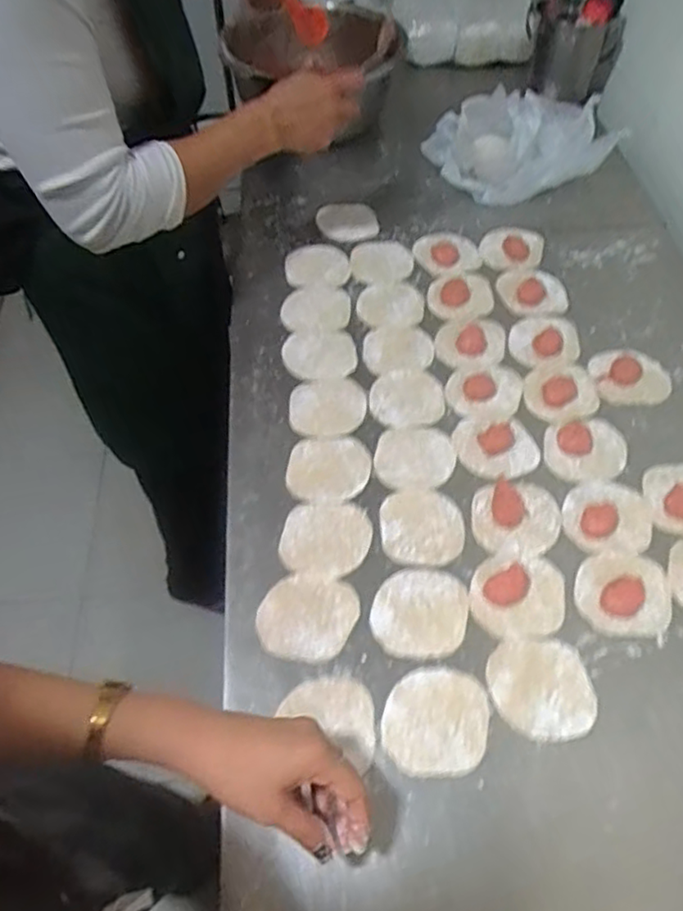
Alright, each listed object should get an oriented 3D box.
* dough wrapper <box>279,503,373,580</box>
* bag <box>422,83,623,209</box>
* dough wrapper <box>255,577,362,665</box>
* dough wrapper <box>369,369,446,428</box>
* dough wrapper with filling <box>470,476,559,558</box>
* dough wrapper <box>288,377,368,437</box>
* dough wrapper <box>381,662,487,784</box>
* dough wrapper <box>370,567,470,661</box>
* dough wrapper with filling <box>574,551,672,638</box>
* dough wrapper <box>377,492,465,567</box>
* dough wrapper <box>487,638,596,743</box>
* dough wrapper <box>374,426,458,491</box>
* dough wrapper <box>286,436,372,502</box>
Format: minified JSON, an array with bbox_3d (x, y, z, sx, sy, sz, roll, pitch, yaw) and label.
[{"bbox_3d":[-0.014,0.081,0.629,0.082,0.005,0.080,9,55,7],"label":"dough wrapper"},{"bbox_3d":[0.275,-0.478,0.955,0.272,0.112,0.143,-16,55,-11],"label":"bag"},{"bbox_3d":[-0.031,0.146,0.581,0.084,0.004,0.077,9,55,7],"label":"dough wrapper"},{"bbox_3d":[0.075,-0.067,0.737,0.083,0.008,0.083,0,54,0],"label":"dough wrapper"},{"bbox_3d":[0.174,0.059,0.640,0.087,0.008,0.083,6,54,5],"label":"dough wrapper with filling"},{"bbox_3d":[-0.015,-0.057,0.727,0.085,0.006,0.084,0,56,0],"label":"dough wrapper"},{"bbox_3d":[0.078,0.217,0.527,0.079,0.004,0.090,19,57,14],"label":"dough wrapper"},{"bbox_3d":[0.073,0.140,0.582,0.080,0.004,0.089,19,56,14],"label":"dough wrapper"},{"bbox_3d":[0.259,0.123,0.587,0.084,0.011,0.082,8,54,6],"label":"dough wrapper with filling"},{"bbox_3d":[0.079,0.071,0.637,0.079,0.007,0.084,0,54,0],"label":"dough wrapper"},{"bbox_3d":[0.168,0.195,0.541,0.084,0.004,0.081,0,56,0],"label":"dough wrapper"},{"bbox_3d":[0.079,0.001,0.687,0.081,0.006,0.085,0,56,0],"label":"dough wrapper"},{"bbox_3d":[-0.013,0.013,0.678,0.085,0.006,0.081,0,56,0],"label":"dough wrapper"}]

